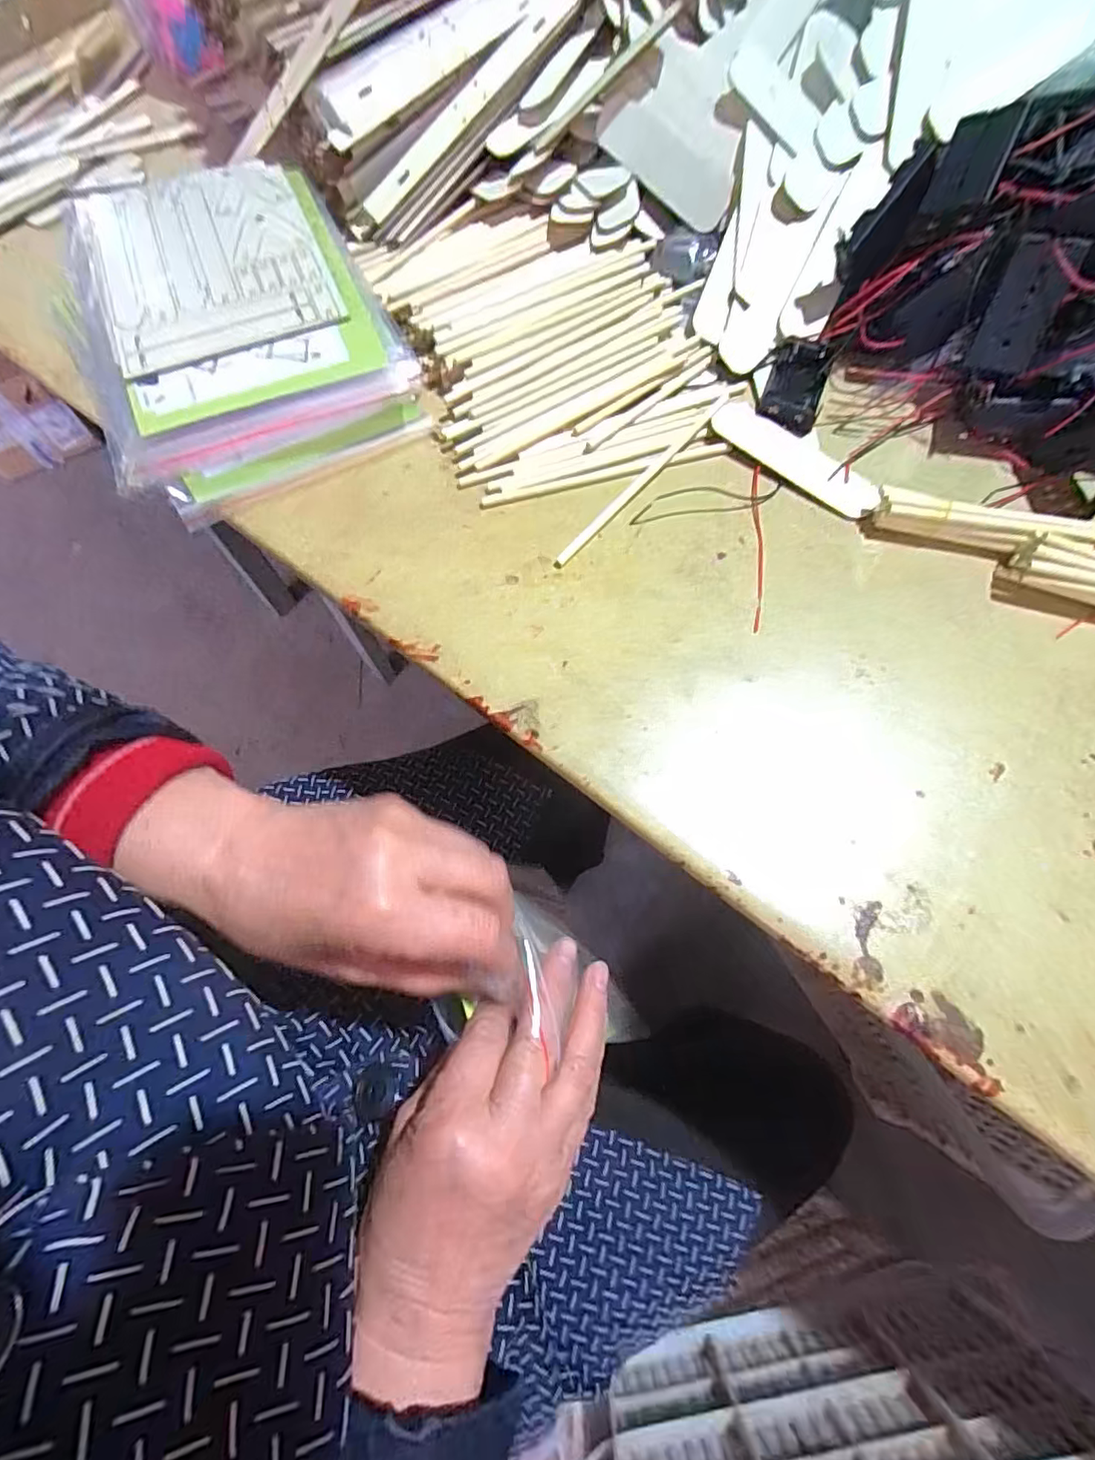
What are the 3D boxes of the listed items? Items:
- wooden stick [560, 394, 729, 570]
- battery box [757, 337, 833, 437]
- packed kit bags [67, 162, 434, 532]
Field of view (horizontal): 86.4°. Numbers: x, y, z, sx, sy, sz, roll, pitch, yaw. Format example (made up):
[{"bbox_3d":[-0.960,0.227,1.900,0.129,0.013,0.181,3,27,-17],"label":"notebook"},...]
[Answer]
[{"bbox_3d":[0.056,-0.144,0.333,0.008,0.004,0.153,40,75,16],"label":"wooden stick"},{"bbox_3d":[0.149,-0.206,0.349,0.034,0.010,0.061,20,71,10],"label":"battery box"},{"bbox_3d":[-0.199,-0.259,0.360,0.167,0.033,0.251,-26,70,-8],"label":"packed kit bags"}]

